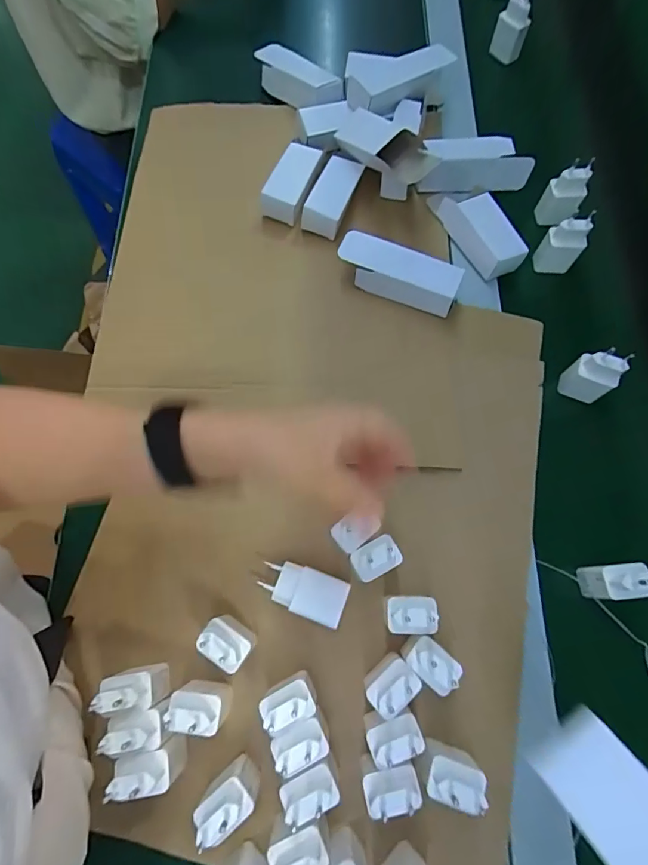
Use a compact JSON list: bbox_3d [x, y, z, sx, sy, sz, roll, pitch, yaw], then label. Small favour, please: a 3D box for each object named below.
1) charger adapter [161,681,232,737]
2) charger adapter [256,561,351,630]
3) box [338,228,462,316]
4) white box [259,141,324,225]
[{"bbox_3d":[-0.098,0.216,0.349,0.037,0.080,0.027,7,72,5],"label":"charger adapter"},{"bbox_3d":[-0.018,0.141,0.397,0.075,0.033,0.039,18,73,8],"label":"charger adapter"},{"bbox_3d":[0.081,-0.173,0.485,0.129,0.040,0.052,21,74,9],"label":"box"},{"bbox_3d":[-0.035,-0.299,0.528,0.048,0.035,0.092,21,74,9],"label":"white box"}]

